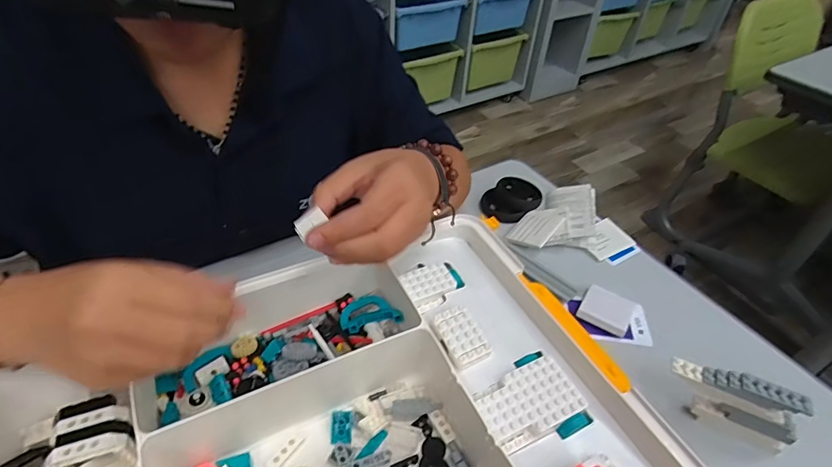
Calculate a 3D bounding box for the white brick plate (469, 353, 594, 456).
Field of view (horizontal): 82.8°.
[{"bbox_3d":[0.082,0.124,0.347,0.072,0.014,0.062,-16,47,-21],"label":"white brick plate"}]

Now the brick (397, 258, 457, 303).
[{"bbox_3d":[0.011,0.044,0.423,0.046,0.011,0.033,-17,47,-22],"label":"brick"}]

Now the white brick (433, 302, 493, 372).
[{"bbox_3d":[0.037,0.080,0.377,0.030,0.008,0.049,-17,47,-22],"label":"white brick"}]

